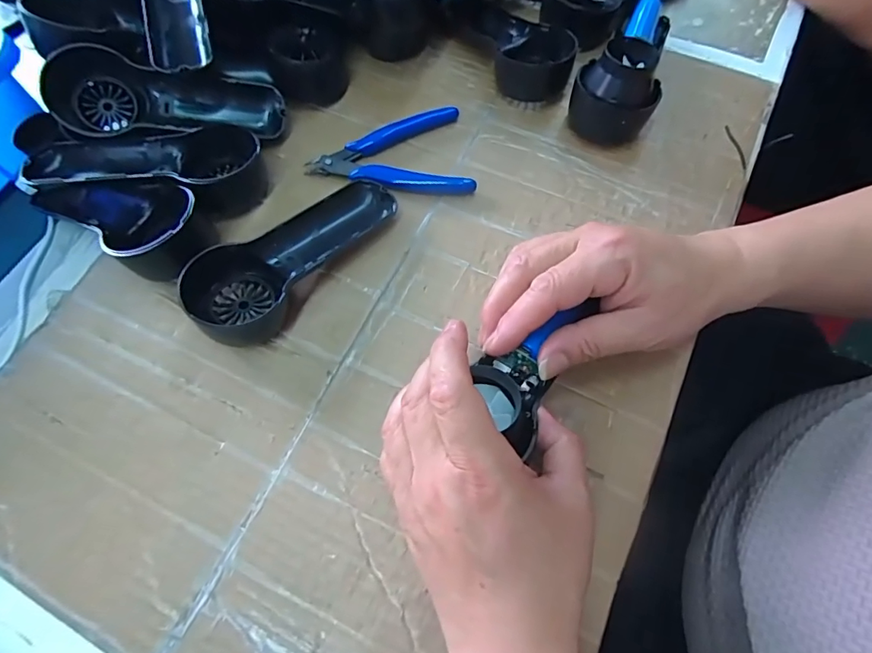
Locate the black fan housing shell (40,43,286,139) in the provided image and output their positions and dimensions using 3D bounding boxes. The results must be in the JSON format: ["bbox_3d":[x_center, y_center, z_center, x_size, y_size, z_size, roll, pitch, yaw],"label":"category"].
[{"bbox_3d":[-0.193,-0.165,0.345,0.153,0.040,0.059,-2,92,-10],"label":"black fan housing shell"}]

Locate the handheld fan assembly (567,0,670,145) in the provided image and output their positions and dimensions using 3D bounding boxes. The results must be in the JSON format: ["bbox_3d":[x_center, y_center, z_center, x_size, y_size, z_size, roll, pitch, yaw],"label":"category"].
[{"bbox_3d":[0.148,-0.210,0.359,0.059,0.056,0.144,19,69,10],"label":"handheld fan assembly"}]

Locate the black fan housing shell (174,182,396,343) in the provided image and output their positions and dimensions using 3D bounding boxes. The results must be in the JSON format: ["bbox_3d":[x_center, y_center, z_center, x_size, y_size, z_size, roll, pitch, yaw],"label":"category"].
[{"bbox_3d":[-0.099,-0.055,0.310,0.065,0.037,0.149,39,74,16],"label":"black fan housing shell"}]

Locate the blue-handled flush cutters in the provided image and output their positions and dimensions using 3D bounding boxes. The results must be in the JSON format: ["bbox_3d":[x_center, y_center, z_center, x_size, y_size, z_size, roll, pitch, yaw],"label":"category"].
[{"bbox_3d":[-0.033,-0.134,0.354,0.120,0.012,0.073,1,67,3],"label":"blue-handled flush cutters"}]

